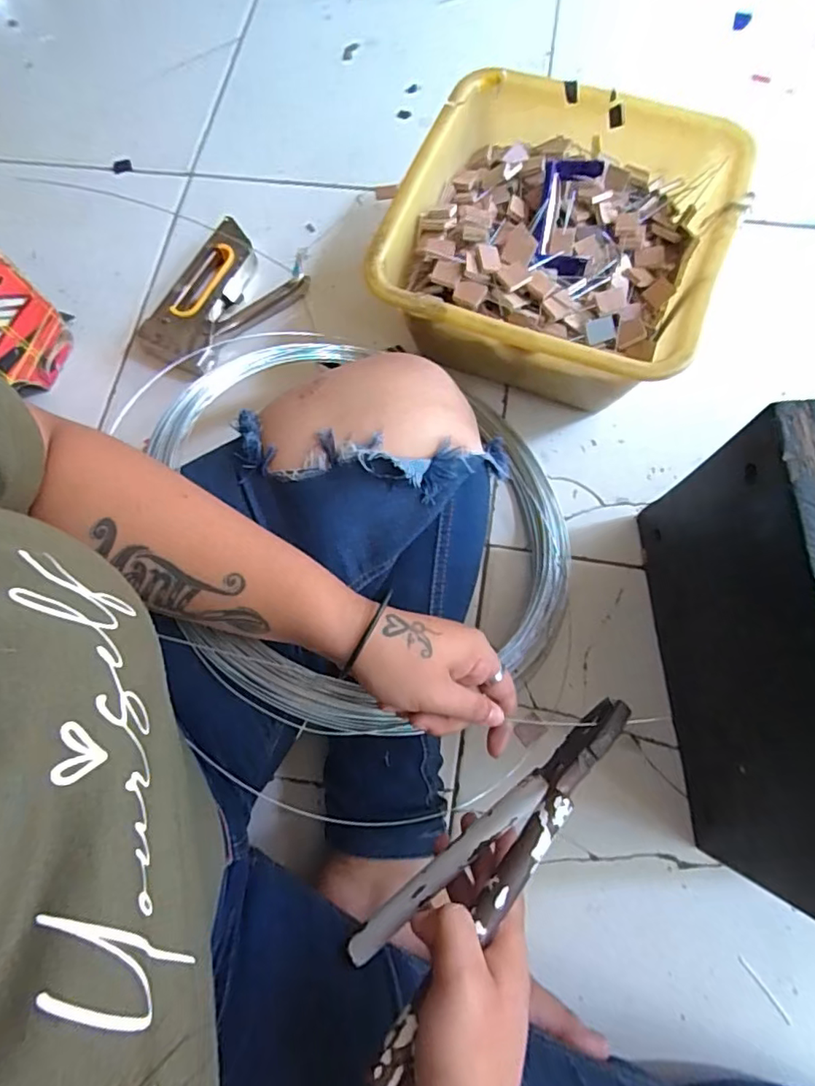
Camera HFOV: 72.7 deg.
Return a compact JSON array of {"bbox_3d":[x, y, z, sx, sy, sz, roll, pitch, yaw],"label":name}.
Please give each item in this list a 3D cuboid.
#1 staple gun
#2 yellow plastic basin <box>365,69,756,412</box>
[{"bbox_3d":[-0.207,-0.257,0.594,0.115,0.031,0.164,42,80,13],"label":"staple gun"},{"bbox_3d":[0.131,-0.264,0.525,0.266,0.135,0.264,20,76,8],"label":"yellow plastic basin"}]

